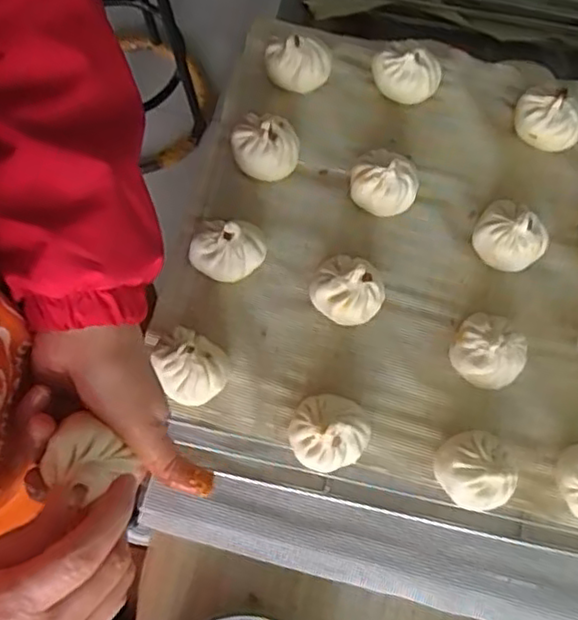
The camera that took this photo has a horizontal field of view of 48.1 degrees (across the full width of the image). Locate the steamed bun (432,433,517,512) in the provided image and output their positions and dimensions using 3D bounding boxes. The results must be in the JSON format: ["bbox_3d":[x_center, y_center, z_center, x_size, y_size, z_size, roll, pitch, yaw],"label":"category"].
[{"bbox_3d":[0.131,0.116,0.464,0.050,0.046,0.052,0,72,-1],"label":"steamed bun"}]

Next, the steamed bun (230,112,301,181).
[{"bbox_3d":[-0.019,-0.135,0.538,0.055,0.045,0.049,11,74,2],"label":"steamed bun"}]

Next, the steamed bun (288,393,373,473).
[{"bbox_3d":[0.029,0.090,0.473,0.055,0.043,0.054,0,74,-1],"label":"steamed bun"}]

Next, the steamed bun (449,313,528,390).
[{"bbox_3d":[0.151,0.032,0.489,0.051,0.043,0.049,0,74,-1],"label":"steamed bun"}]

